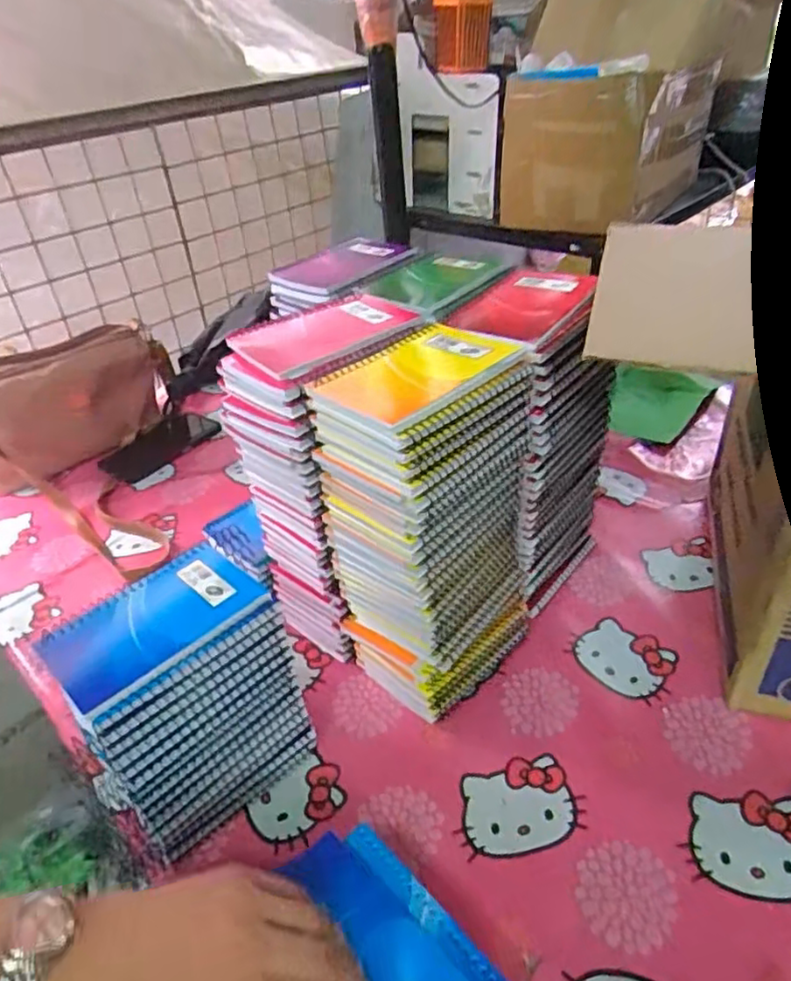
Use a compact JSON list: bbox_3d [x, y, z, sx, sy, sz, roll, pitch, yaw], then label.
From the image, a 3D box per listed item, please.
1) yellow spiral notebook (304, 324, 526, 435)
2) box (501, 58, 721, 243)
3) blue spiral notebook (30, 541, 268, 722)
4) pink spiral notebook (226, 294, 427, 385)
[{"bbox_3d":[0.014,-0.083,0.436,0.088,0.007,0.131,26,47,36],"label":"yellow spiral notebook"},{"bbox_3d":[0.336,-0.561,1.052,0.231,0.198,0.300,21,44,32],"label":"box"},{"bbox_3d":[-0.159,0.086,0.436,0.131,0.014,0.092,-33,44,-32],"label":"blue spiral notebook"},{"bbox_3d":[-0.055,-0.123,0.500,0.129,0.008,0.096,-29,42,-29],"label":"pink spiral notebook"}]

